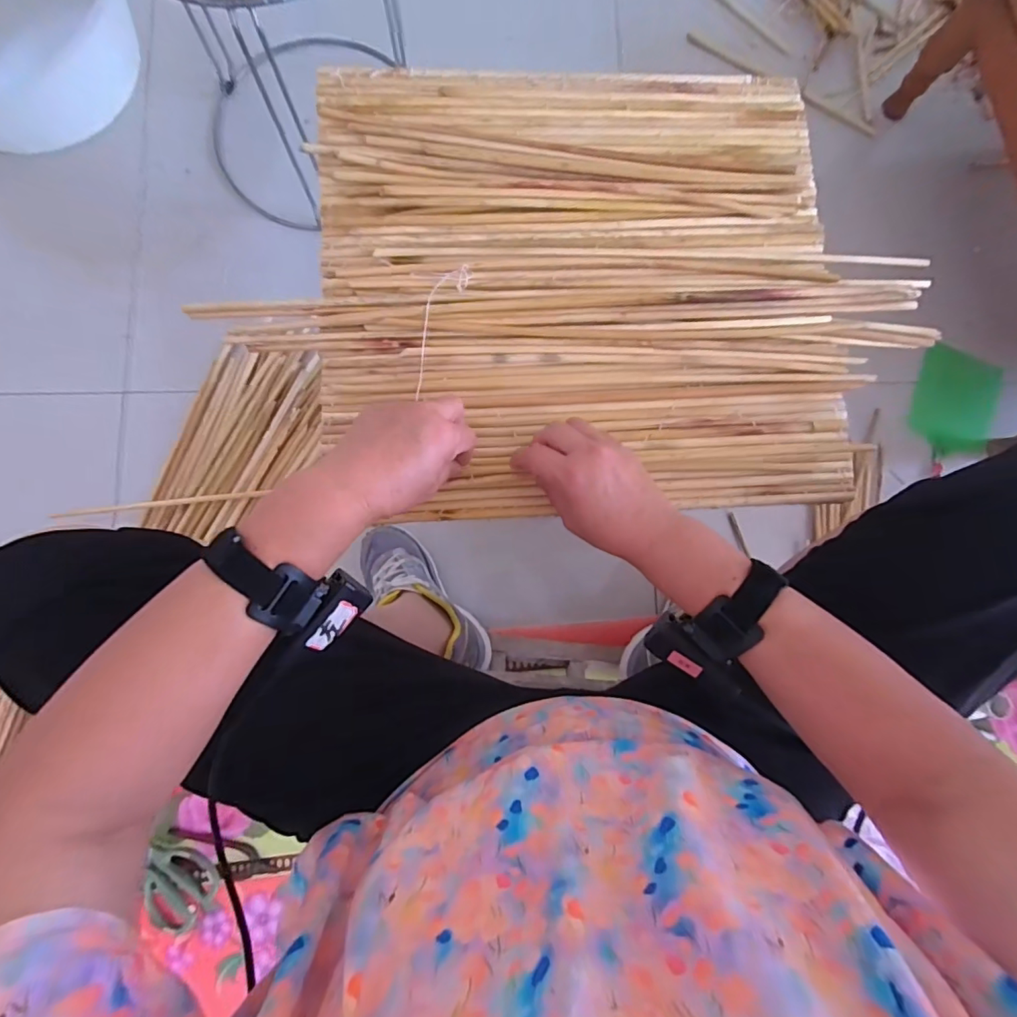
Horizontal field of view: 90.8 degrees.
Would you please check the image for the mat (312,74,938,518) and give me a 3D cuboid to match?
[{"bbox_3d":[0.092,-0.218,0.464,0.525,0.029,0.433,-3,83,-3],"label":"mat"}]

